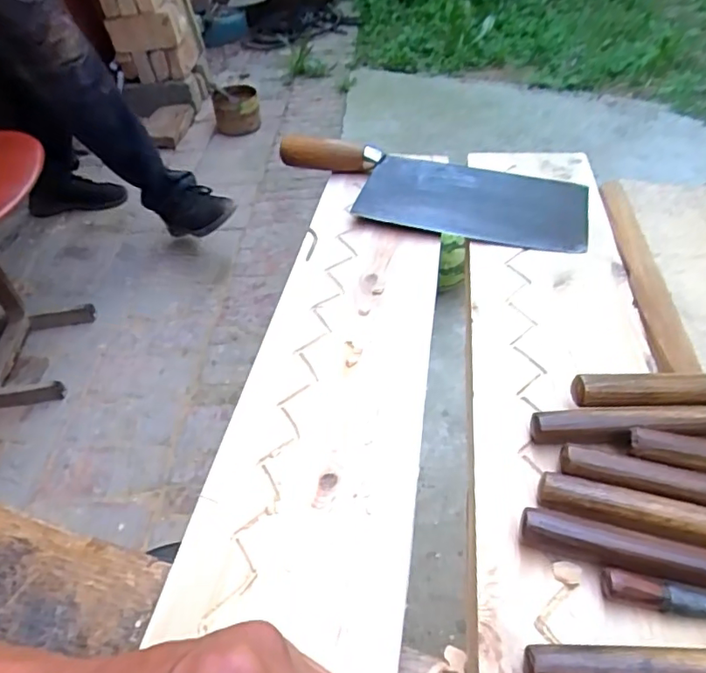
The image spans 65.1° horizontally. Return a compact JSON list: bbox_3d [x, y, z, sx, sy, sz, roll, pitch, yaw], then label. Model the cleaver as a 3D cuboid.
[{"bbox_3d":[0.060,-0.134,0.495,0.287,0.034,0.111,9,47,14],"label":"cleaver"}]

